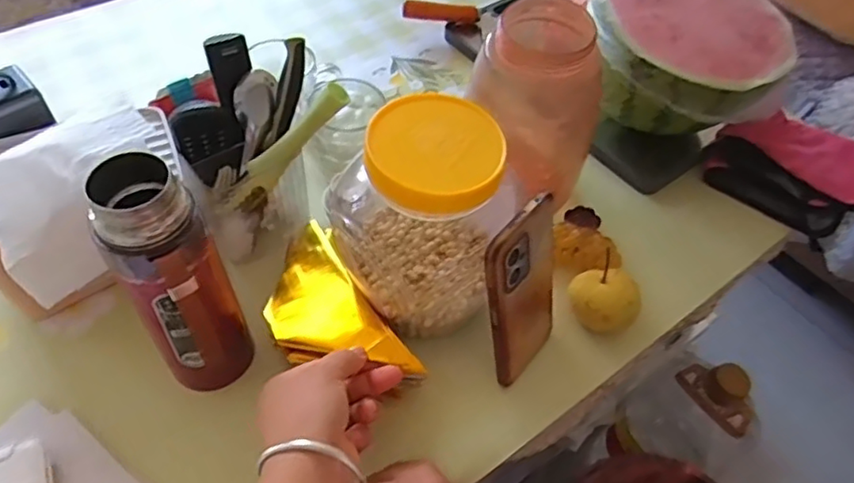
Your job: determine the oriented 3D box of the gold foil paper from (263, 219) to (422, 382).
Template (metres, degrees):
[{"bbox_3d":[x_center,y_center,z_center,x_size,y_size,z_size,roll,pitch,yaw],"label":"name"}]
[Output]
[{"bbox_3d":[-0.084,0.061,0.505,0.088,0.047,0.171,-29,44,-23],"label":"gold foil paper"}]

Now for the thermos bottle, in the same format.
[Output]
[{"bbox_3d":[-0.169,0.036,0.412,0.064,0.201,0.062,1,53,-2],"label":"thermos bottle"}]

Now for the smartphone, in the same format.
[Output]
[{"bbox_3d":[0.075,0.042,0.461,0.010,0.157,0.077,26,52,33],"label":"smartphone"}]

